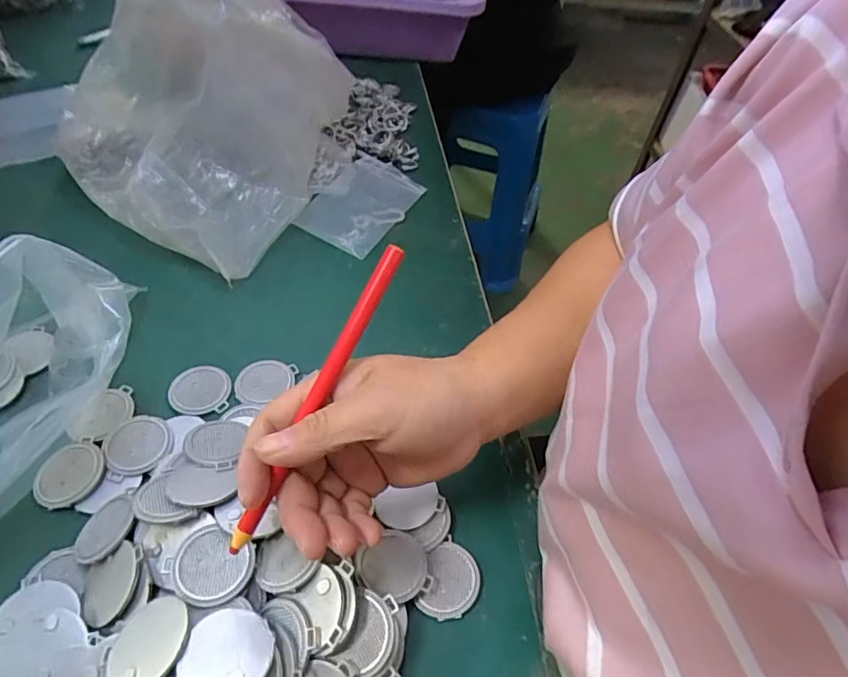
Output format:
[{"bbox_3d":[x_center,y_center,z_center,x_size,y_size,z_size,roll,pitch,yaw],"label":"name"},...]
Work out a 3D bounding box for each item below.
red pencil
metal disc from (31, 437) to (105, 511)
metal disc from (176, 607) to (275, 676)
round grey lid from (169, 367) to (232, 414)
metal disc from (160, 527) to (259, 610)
[{"bbox_3d":[-0.050,0.028,0.251,0.010,0.008,0.158,28,89,17],"label":"red pencil"},{"bbox_3d":[-0.214,0.082,0.323,0.035,0.005,0.040,38,56,23],"label":"metal disc"},{"bbox_3d":[-0.089,0.143,0.243,0.039,0.004,0.040,5,37,-4],"label":"metal disc"},{"bbox_3d":[-0.156,0.035,0.371,0.040,0.004,0.039,3,50,-4],"label":"round grey lid"},{"bbox_3d":[-0.110,0.117,0.276,0.042,0.005,0.036,23,51,13],"label":"metal disc"}]

